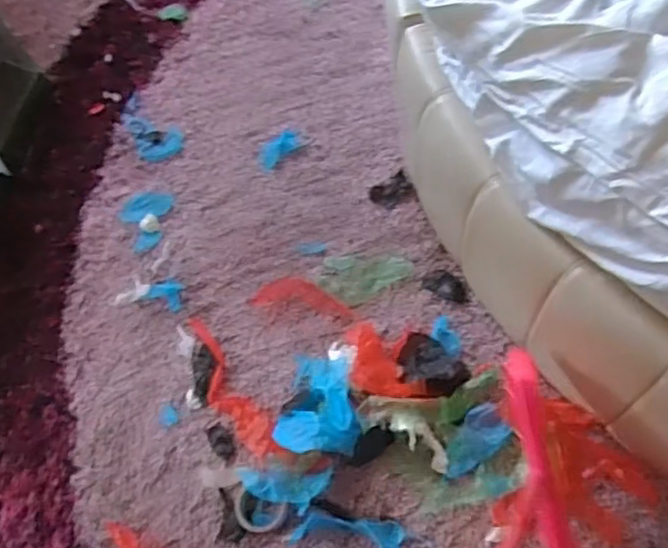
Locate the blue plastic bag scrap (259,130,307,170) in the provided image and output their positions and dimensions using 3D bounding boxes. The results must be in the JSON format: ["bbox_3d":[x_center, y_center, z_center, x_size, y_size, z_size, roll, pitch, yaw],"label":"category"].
[{"bbox_3d":[-0.125,-0.287,1.477,0.112,0.012,0.063,-38,66,-10],"label":"blue plastic bag scrap"}]

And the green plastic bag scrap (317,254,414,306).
[{"bbox_3d":[0.066,0.009,1.314,0.183,0.010,0.105,-4,65,6],"label":"green plastic bag scrap"}]

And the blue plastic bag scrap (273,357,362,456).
[{"bbox_3d":[-0.024,0.236,1.181,0.145,0.099,0.186,0,65,8],"label":"blue plastic bag scrap"}]

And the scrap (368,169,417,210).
[{"bbox_3d":[0.124,-0.178,1.389,0.086,0.018,0.068,-29,65,-6],"label":"scrap"}]

